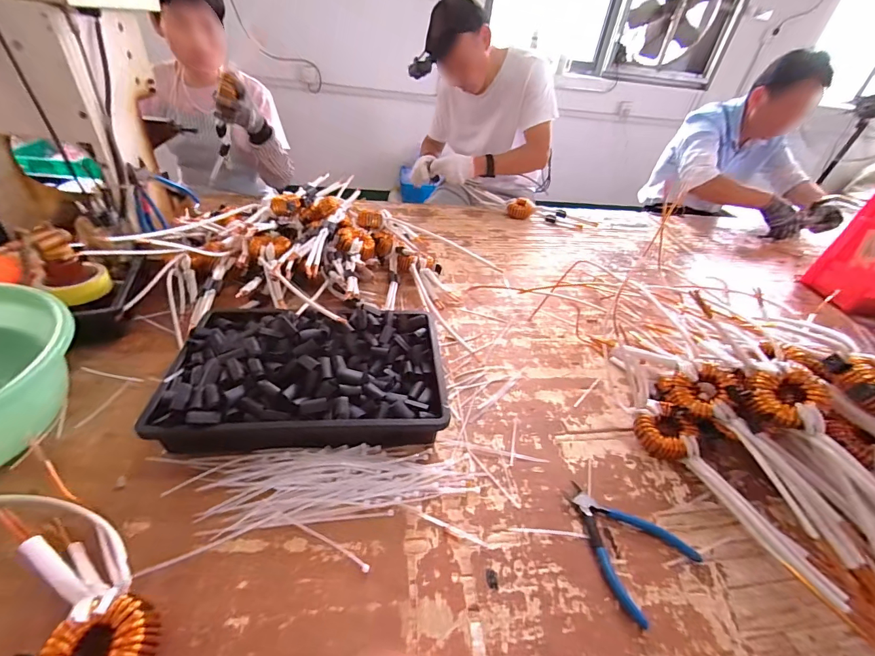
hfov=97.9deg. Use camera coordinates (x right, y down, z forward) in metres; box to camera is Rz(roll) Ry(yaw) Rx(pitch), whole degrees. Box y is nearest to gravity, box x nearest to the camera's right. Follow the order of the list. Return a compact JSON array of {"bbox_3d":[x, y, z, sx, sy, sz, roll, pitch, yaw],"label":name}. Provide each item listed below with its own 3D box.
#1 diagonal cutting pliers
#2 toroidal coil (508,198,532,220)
[{"bbox_3d":[0.218,0.242,0.447,0.117,0.012,0.138,-17,45,-25],"label":"diagonal cutting pliers"},{"bbox_3d":[0.260,-0.380,1.207,0.078,0.051,0.057,13,40,9],"label":"toroidal coil"}]

